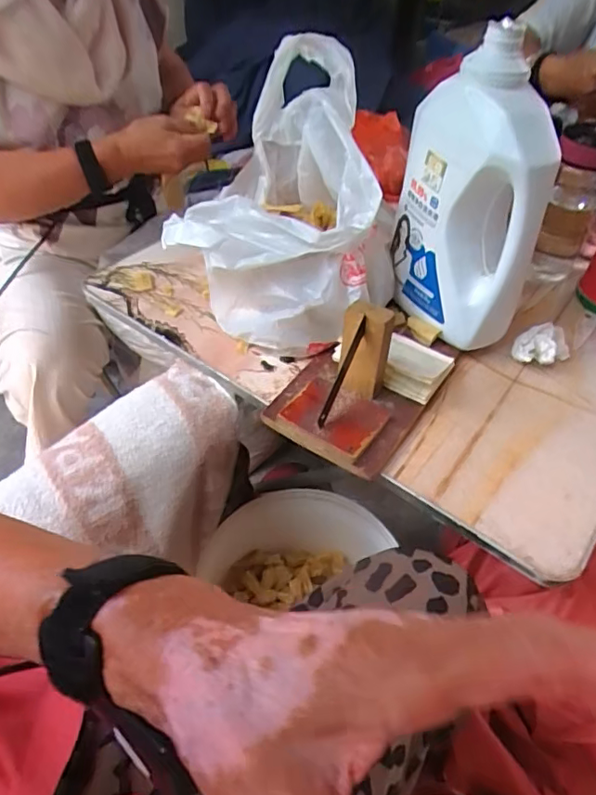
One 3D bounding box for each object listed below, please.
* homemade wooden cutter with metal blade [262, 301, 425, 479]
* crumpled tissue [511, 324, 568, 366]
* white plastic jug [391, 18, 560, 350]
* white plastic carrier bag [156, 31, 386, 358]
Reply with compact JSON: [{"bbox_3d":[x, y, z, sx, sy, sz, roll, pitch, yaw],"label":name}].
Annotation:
[{"bbox_3d":[0.042,-0.016,0.468,0.120,0.104,0.104,26,52,22],"label":"homemade wooden cutter with metal blade"},{"bbox_3d":[0.250,-0.052,0.554,0.051,0.033,0.042,23,51,20],"label":"crumpled tissue"},{"bbox_3d":[0.154,-0.175,0.511,0.081,0.252,0.147,-19,50,-18],"label":"white plastic jug"},{"bbox_3d":[-0.013,-0.207,0.567,0.189,0.187,0.269,8,47,7],"label":"white plastic carrier bag"}]

